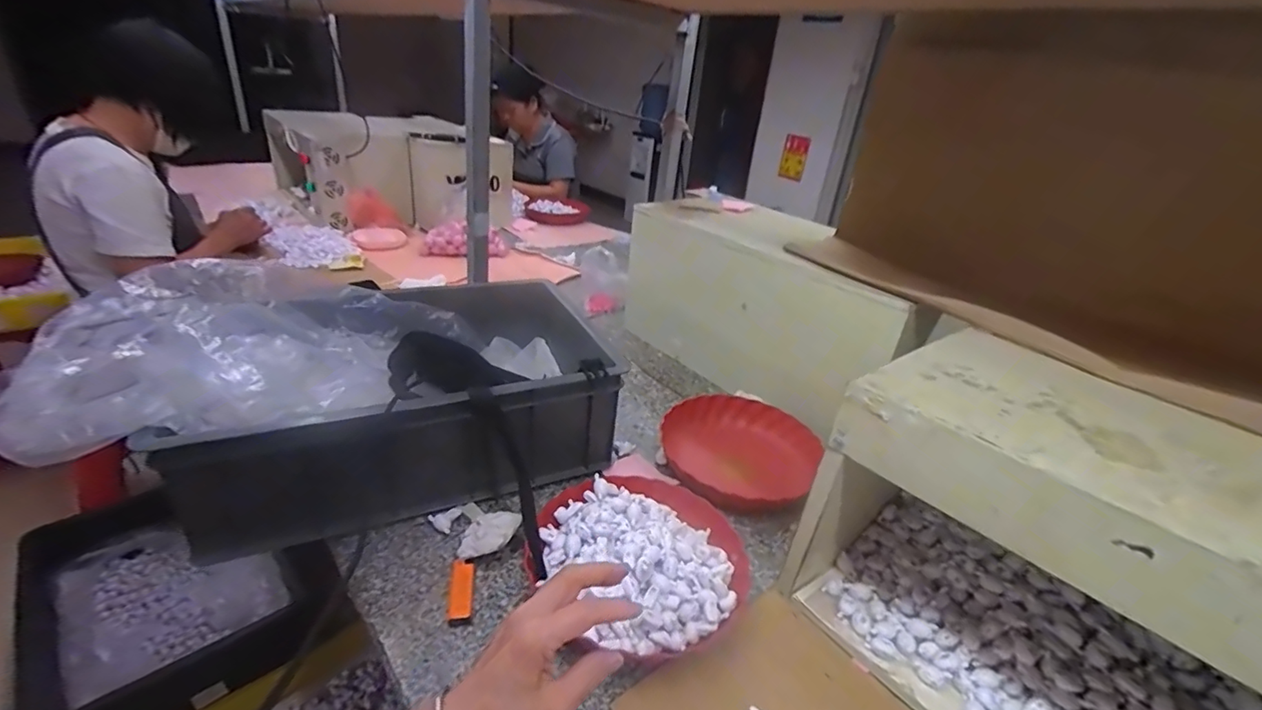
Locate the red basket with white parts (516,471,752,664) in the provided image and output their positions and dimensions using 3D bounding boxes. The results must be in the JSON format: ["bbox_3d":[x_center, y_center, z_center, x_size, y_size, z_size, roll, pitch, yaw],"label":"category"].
[{"bbox_3d":[0.011,0.224,0.619,0.225,0.058,0.231,5,28,-3],"label":"red basket with white parts"}]

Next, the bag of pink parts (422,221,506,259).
[{"bbox_3d":[-0.474,-0.335,1.555,0.241,0.088,0.075,-11,32,-30],"label":"bag of pink parts"}]

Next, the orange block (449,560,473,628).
[{"bbox_3d":[-0.183,0.254,0.578,0.023,0.013,0.075,-1,29,-14],"label":"orange block"}]

